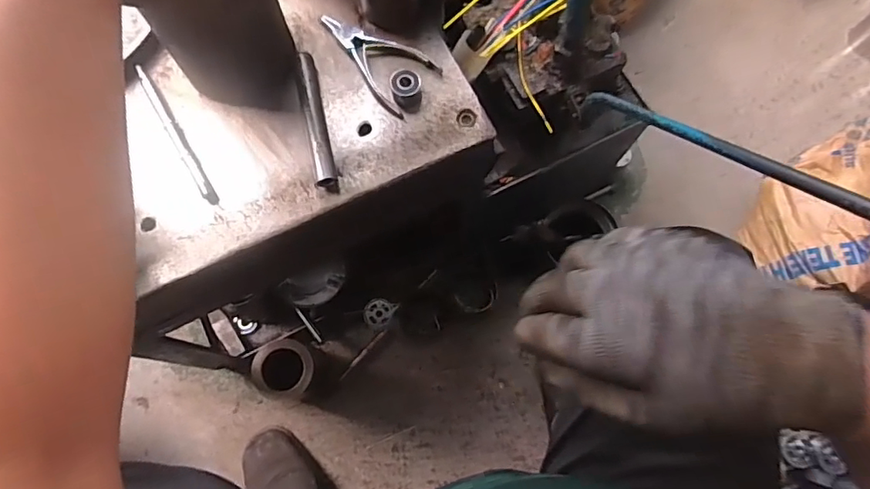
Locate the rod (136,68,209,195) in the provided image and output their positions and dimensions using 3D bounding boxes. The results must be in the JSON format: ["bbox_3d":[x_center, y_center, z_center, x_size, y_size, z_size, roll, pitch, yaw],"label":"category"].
[{"bbox_3d":[-0.259,-0.115,0.511,0.008,0.006,0.159,-31,76,-10],"label":"rod"}]

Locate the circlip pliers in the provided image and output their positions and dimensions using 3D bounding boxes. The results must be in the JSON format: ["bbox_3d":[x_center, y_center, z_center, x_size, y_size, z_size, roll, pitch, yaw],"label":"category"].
[{"bbox_3d":[-0.066,-0.194,0.542,0.132,0.010,0.069,37,76,9],"label":"circlip pliers"}]

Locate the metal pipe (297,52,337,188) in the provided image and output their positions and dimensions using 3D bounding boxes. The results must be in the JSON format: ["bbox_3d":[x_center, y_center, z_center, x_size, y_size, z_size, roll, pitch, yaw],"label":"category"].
[{"bbox_3d":[-0.119,-0.125,0.515,0.020,0.018,0.143,-13,74,-5],"label":"metal pipe"}]

